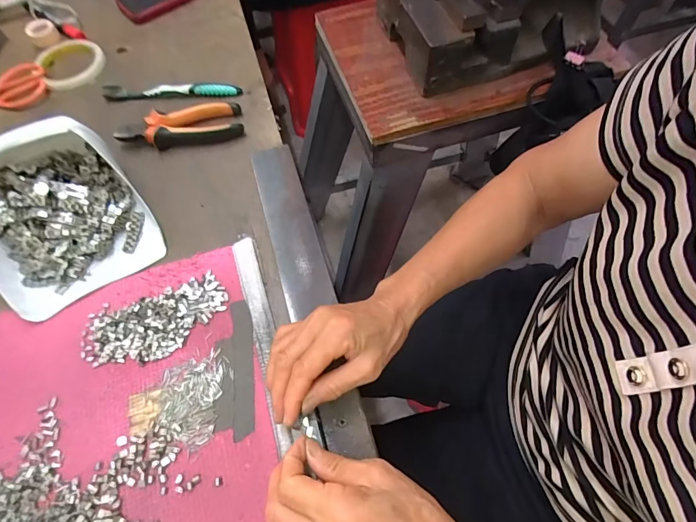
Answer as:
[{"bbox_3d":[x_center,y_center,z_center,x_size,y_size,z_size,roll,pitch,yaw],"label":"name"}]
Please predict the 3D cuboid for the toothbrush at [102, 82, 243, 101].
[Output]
[{"bbox_3d":[-0.238,-0.229,0.529,0.185,0.021,0.017,1,62,1],"label":"toothbrush"}]

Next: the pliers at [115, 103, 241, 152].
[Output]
[{"bbox_3d":[-0.209,-0.166,0.490,0.147,0.026,0.047,-12,63,-6],"label":"pliers"}]

